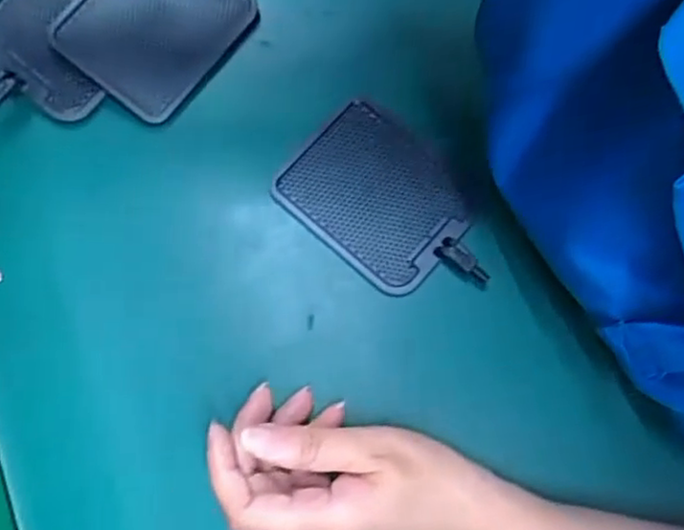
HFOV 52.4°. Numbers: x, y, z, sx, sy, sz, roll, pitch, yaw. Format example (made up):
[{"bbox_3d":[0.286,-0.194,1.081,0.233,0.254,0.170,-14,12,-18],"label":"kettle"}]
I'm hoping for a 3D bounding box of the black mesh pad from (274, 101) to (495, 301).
[{"bbox_3d":[0.027,-0.031,0.378,0.114,0.010,0.076,41,82,9],"label":"black mesh pad"}]

